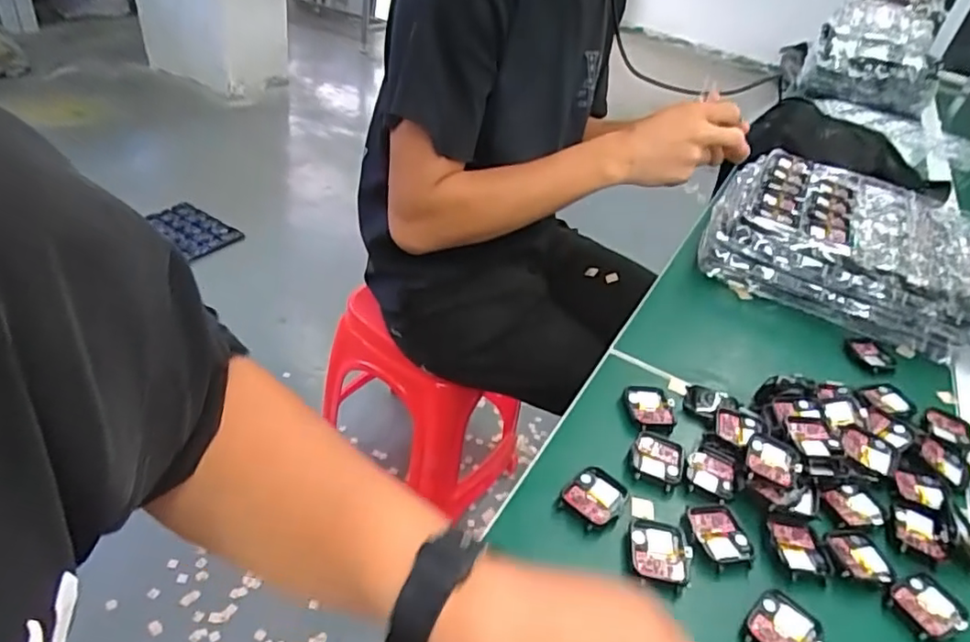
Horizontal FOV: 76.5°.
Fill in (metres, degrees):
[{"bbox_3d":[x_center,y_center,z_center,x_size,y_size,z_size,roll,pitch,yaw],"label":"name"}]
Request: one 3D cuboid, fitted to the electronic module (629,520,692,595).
[{"bbox_3d":[0.111,0.149,0.394,0.038,0.009,0.045,9,36,4],"label":"electronic module"}]

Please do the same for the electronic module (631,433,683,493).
[{"bbox_3d":[0.129,0.103,0.458,0.037,0.005,0.046,18,37,14],"label":"electronic module"}]

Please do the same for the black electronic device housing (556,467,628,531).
[{"bbox_3d":[0.075,0.121,0.421,0.037,0.009,0.042,33,43,32],"label":"black electronic device housing"}]

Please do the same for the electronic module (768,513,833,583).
[{"bbox_3d":[0.209,0.150,0.410,0.037,0.007,0.044,8,36,1],"label":"electronic module"}]

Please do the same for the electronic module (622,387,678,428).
[{"bbox_3d":[0.135,0.070,0.502,0.040,0.009,0.048,2,36,-7],"label":"electronic module"}]

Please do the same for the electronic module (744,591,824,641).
[{"bbox_3d":[0.177,0.183,0.364,0.044,0.008,0.038,-24,46,-36],"label":"electronic module"}]

